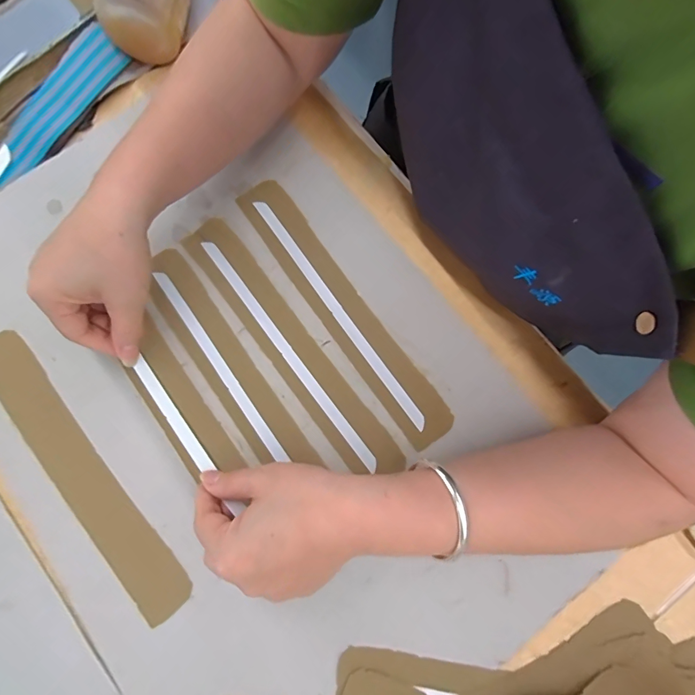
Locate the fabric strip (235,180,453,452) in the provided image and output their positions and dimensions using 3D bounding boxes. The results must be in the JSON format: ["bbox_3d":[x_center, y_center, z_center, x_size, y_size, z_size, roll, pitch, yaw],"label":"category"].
[{"bbox_3d":[-0.006,-0.034,0.343,0.039,0.006,0.259,-35,81,-7],"label":"fabric strip"}]

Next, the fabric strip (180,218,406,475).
[{"bbox_3d":[-0.050,-0.003,0.338,0.040,0.007,0.252,-37,80,-6],"label":"fabric strip"}]

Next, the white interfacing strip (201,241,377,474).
[{"bbox_3d":[-0.050,0.002,0.336,0.010,0.005,0.230,-36,81,-7],"label":"white interfacing strip"}]

